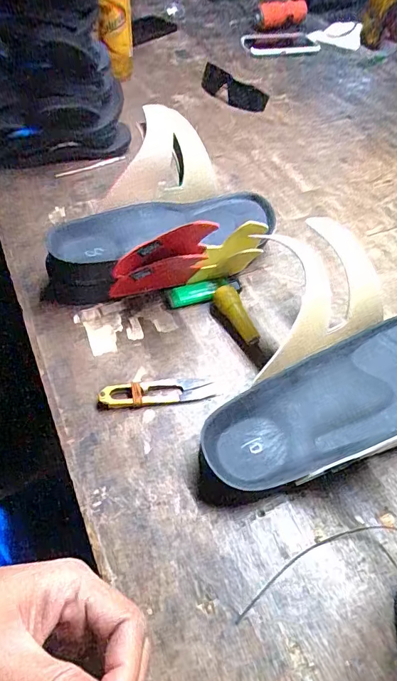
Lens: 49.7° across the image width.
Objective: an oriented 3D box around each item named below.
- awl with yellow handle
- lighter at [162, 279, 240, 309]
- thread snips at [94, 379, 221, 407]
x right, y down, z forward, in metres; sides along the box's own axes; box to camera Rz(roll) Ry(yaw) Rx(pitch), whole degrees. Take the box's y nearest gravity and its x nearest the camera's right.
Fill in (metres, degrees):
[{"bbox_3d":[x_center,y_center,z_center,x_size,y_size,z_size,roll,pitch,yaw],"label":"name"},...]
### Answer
[{"bbox_3d":[0.043,-0.017,0.428,0.020,0.018,0.096,-25,74,-20],"label":"awl with yellow handle"},{"bbox_3d":[0.005,-0.054,0.458,0.083,0.015,0.025,-15,56,-15],"label":"lighter"},{"bbox_3d":[-0.035,0.045,0.385,0.104,0.010,0.021,-5,54,-8],"label":"thread snips"}]

